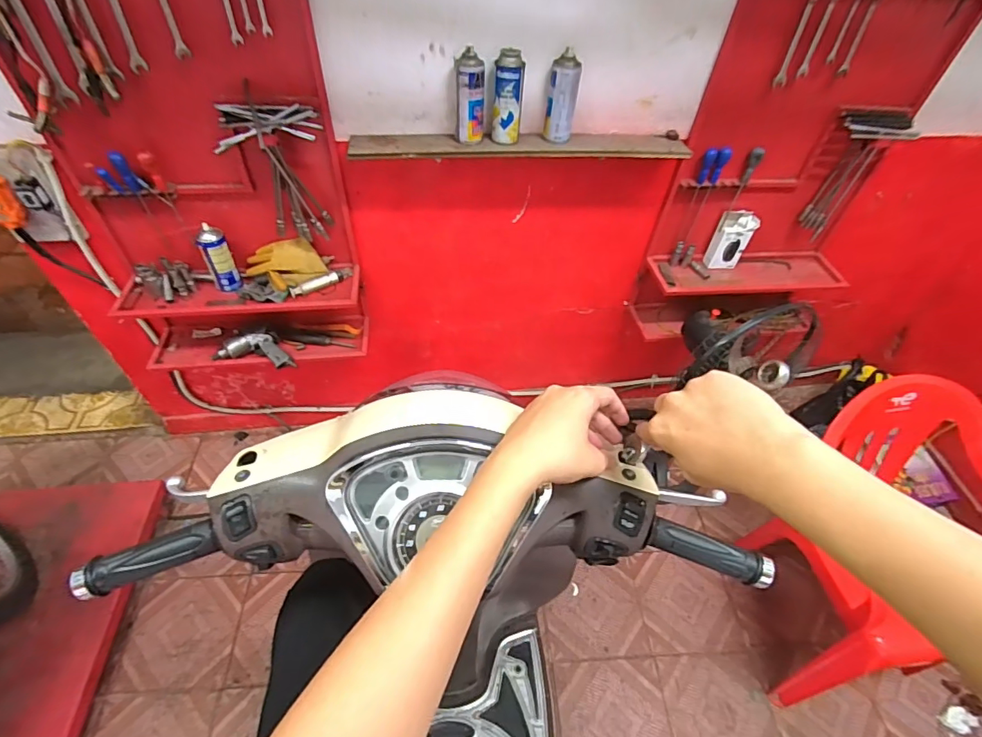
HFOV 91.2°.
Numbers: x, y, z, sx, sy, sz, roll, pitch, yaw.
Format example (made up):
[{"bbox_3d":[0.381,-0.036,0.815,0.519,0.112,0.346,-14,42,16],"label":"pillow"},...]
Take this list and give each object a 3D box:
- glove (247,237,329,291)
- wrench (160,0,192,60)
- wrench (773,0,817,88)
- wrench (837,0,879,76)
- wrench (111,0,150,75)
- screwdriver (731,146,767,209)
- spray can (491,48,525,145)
[{"bbox_3d":[-0.534,-0.276,1.255,0.203,0.074,0.110,-14,51,-16],"label":"glove"},{"bbox_3d":[-0.585,-0.649,0.864,0.024,0.155,0.007,-10,50,-12],"label":"wrench"},{"bbox_3d":[0.672,-0.719,1.055,0.032,0.181,0.007,-4,49,-7],"label":"wrench"},{"bbox_3d":[0.816,-0.740,1.065,0.029,0.163,0.005,-7,49,0],"label":"wrench"},{"bbox_3d":[-0.668,-0.633,0.860,0.030,0.176,0.009,-13,51,-15],"label":"wrench"},{"bbox_3d":[0.687,-0.509,1.298,0.031,0.172,0.027,-31,57,-27],"label":"screwdriver"},{"bbox_3d":[0.036,-0.581,1.045,0.063,0.179,0.054,6,48,2],"label":"spray can"}]

